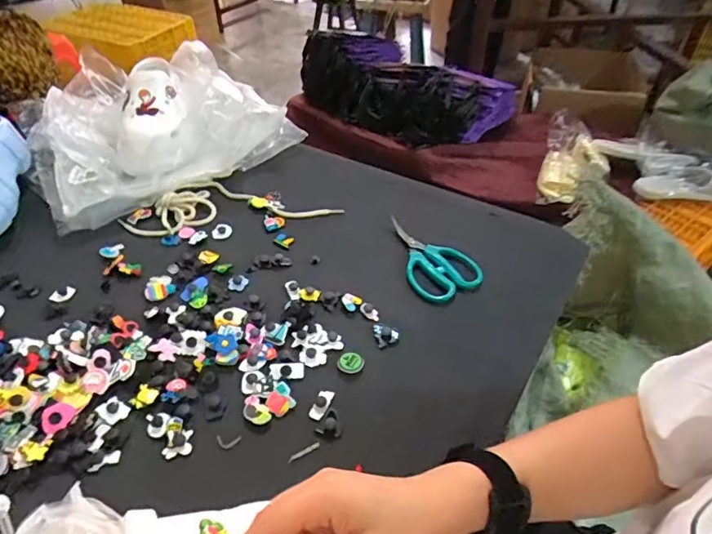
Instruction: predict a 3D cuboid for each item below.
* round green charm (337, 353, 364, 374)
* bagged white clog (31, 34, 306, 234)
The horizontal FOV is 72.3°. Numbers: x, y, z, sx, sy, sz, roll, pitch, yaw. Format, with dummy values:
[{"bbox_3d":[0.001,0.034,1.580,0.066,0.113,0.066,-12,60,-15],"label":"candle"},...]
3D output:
[{"bbox_3d":[-0.005,0.098,0.501,0.027,0.005,0.025,-2,44,2],"label":"round green charm"},{"bbox_3d":[-0.329,-0.246,0.781,0.369,0.126,0.331,-26,49,-24],"label":"bagged white clog"}]

